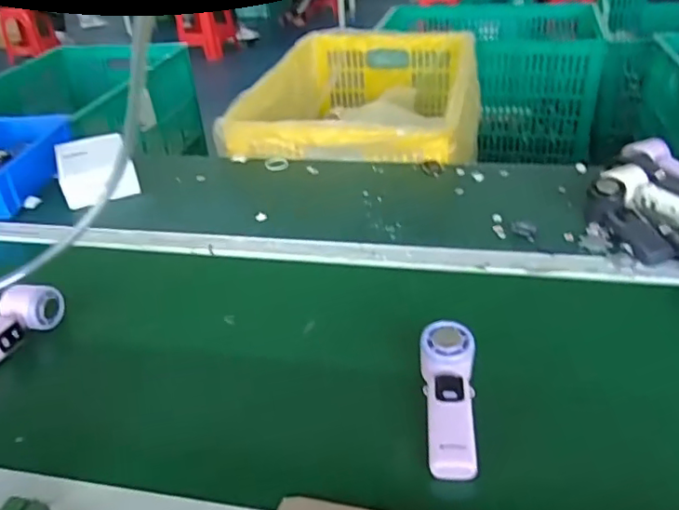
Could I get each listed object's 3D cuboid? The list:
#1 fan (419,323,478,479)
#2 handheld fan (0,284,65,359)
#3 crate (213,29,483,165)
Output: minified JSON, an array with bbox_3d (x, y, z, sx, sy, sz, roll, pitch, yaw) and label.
[{"bbox_3d":[0.112,0.144,0.588,0.054,0.029,0.163,2,49,4],"label":"fan"},{"bbox_3d":[-0.416,0.095,0.713,0.044,0.059,0.161,12,37,17],"label":"handheld fan"},{"bbox_3d":[0.064,-0.334,1.404,0.503,0.252,0.661,5,35,15],"label":"crate"}]

